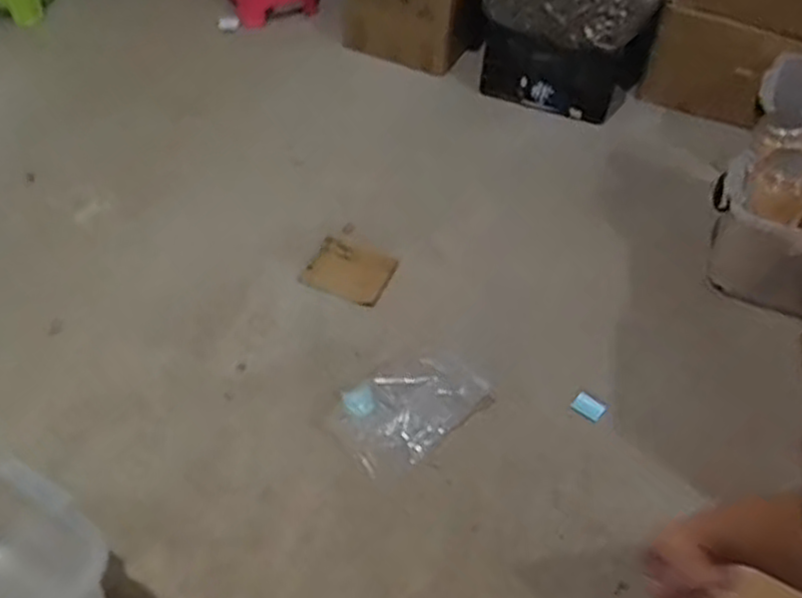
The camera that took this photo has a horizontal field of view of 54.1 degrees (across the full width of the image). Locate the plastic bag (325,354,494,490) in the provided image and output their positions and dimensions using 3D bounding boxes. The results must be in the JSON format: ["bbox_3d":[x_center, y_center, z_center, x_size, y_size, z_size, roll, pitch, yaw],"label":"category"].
[{"bbox_3d":[0.023,0.206,1.583,0.317,0.043,0.206,-29,57,-26],"label":"plastic bag"}]

